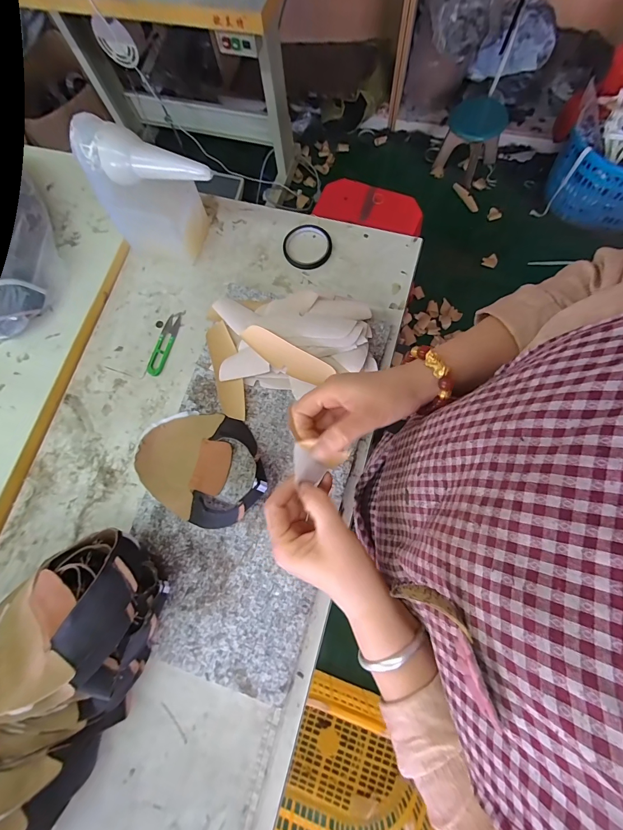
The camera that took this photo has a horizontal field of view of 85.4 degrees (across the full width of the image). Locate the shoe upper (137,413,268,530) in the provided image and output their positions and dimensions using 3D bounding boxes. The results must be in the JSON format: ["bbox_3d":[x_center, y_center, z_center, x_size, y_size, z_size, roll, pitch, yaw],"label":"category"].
[{"bbox_3d":[-0.167,0.078,0.513,0.205,0.049,0.169,11,78,6],"label":"shoe upper"}]

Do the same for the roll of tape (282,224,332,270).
[{"bbox_3d":[-0.007,-0.318,0.639,0.090,0.007,0.090,0,78,1],"label":"roll of tape"}]

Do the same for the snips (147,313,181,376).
[{"bbox_3d":[-0.266,-0.130,0.612,0.029,0.009,0.122,15,78,7],"label":"snips"}]

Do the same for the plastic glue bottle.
[{"bbox_3d":[-0.243,-0.354,0.559,0.198,0.196,0.085,2,77,4],"label":"plastic glue bottle"}]

